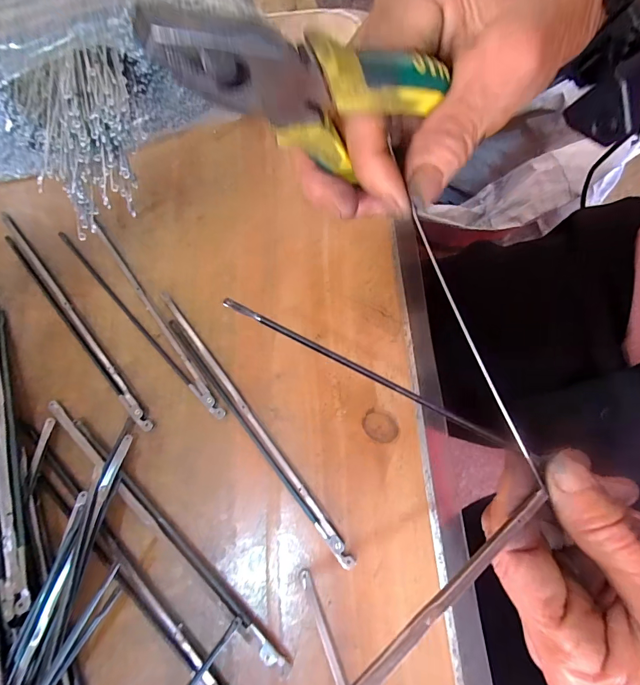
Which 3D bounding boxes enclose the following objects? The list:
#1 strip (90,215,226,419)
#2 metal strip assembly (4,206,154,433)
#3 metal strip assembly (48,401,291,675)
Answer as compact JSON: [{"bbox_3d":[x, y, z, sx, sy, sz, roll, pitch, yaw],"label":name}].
[{"bbox_3d":[-0.105,-0.019,0.231,0.007,0.005,0.162,-36,75,-9],"label":"strip"},{"bbox_3d":[-0.159,-0.016,0.232,0.013,0.006,0.182,-38,76,-10],"label":"metal strip assembly"},{"bbox_3d":[-0.087,0.097,0.197,0.186,0.005,0.011,42,78,13],"label":"metal strip assembly"}]

